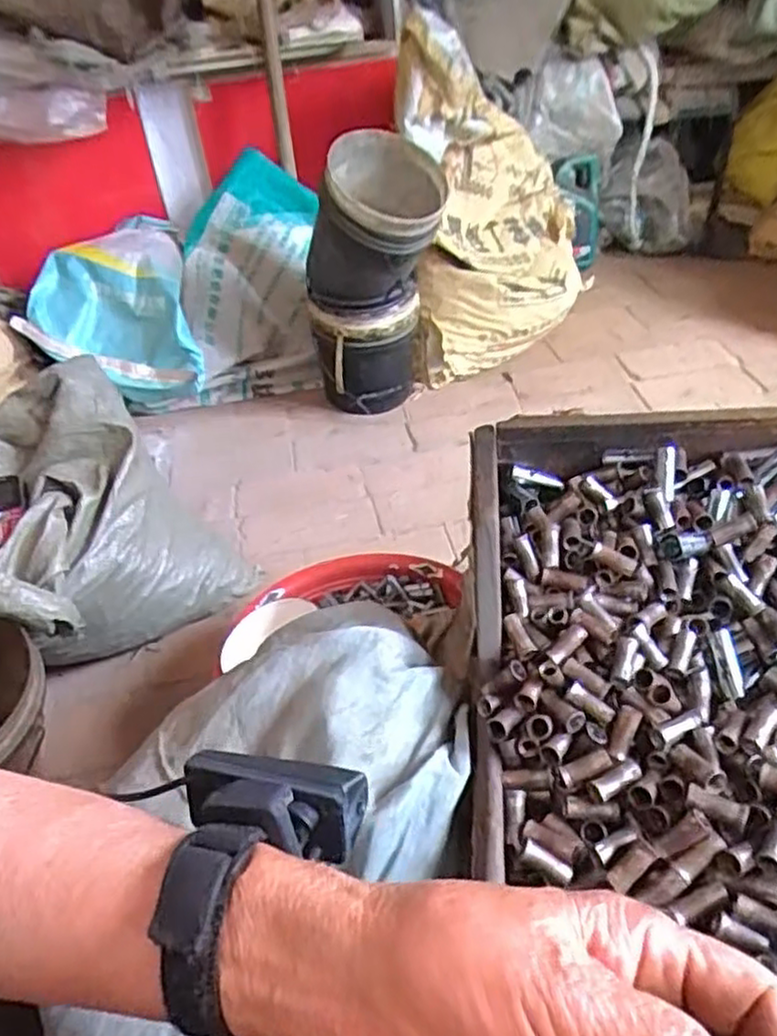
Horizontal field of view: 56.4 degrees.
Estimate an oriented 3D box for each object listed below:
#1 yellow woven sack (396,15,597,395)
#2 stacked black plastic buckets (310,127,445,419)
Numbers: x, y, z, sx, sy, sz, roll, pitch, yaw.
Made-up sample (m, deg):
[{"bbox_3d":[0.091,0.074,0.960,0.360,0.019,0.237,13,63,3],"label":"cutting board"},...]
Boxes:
[{"bbox_3d":[0.251,-0.694,1.617,0.421,0.647,0.401,-8,39,-3],"label":"yellow woven sack"},{"bbox_3d":[-0.022,-0.435,1.422,0.265,0.534,0.332,-4,39,2],"label":"stacked black plastic buckets"}]

